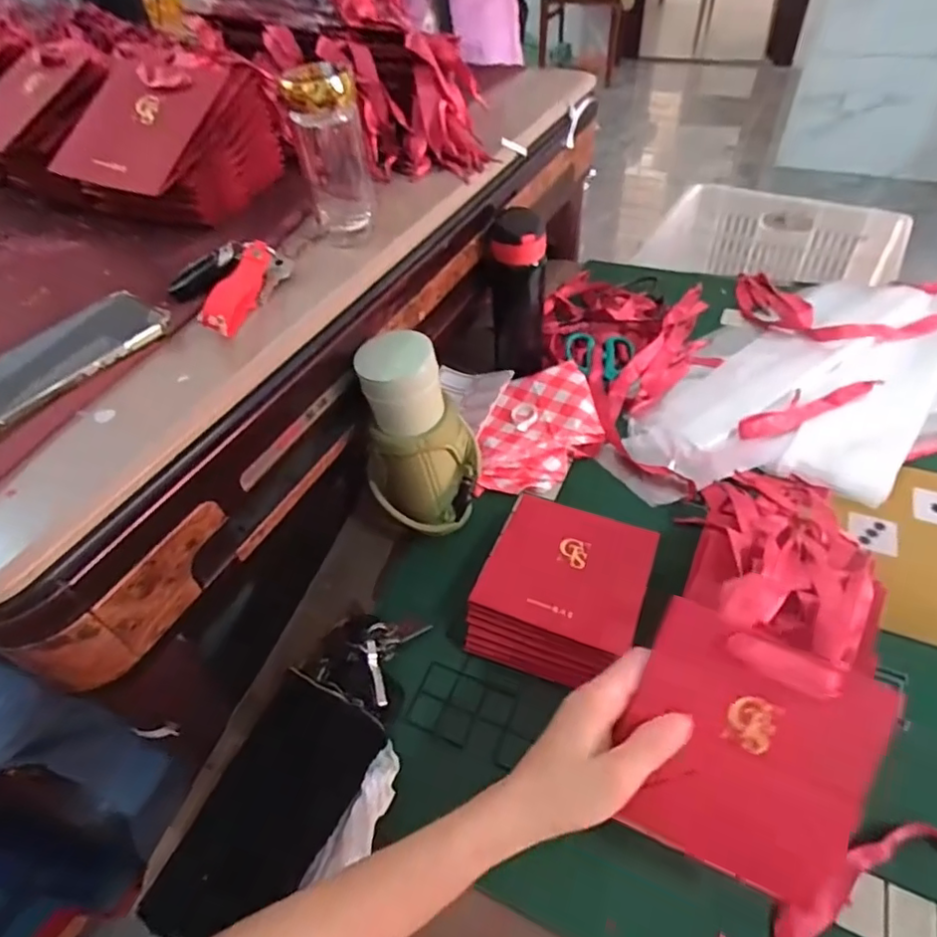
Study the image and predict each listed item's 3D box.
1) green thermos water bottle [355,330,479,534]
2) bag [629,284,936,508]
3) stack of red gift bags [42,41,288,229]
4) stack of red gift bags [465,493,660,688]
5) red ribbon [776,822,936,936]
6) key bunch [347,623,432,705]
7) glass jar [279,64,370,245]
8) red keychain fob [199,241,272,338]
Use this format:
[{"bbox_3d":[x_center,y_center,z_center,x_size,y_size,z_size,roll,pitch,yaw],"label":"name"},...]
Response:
[{"bbox_3d":[-0.046,-0.020,0.563,0.105,0.209,0.079,-11,48,-5],"label":"green thermos water bottle"},{"bbox_3d":[0.442,-0.110,0.724,0.490,0.030,0.274,-32,53,-22],"label":"bag"},{"bbox_3d":[-0.291,-0.322,0.580,0.131,0.109,0.185,17,52,19],"label":"stack of red gift bags"},{"bbox_3d":[0.089,0.112,0.550,0.142,0.052,0.169,15,51,18],"label":"stack of red gift bags"},{"bbox_3d":[0.271,0.292,0.390,0.156,0.019,0.065,-31,53,-17],"label":"red ribbon"},{"bbox_3d":[-0.069,0.173,0.528,0.071,0.029,0.066,-10,48,-4],"label":"key bunch"},{"bbox_3d":[-0.112,-0.257,0.499,0.051,0.139,0.051,-11,48,-5],"label":"glass jar"},{"bbox_3d":[-0.180,-0.138,0.469,0.018,0.041,0.108,0,48,5],"label":"red keychain fob"}]

